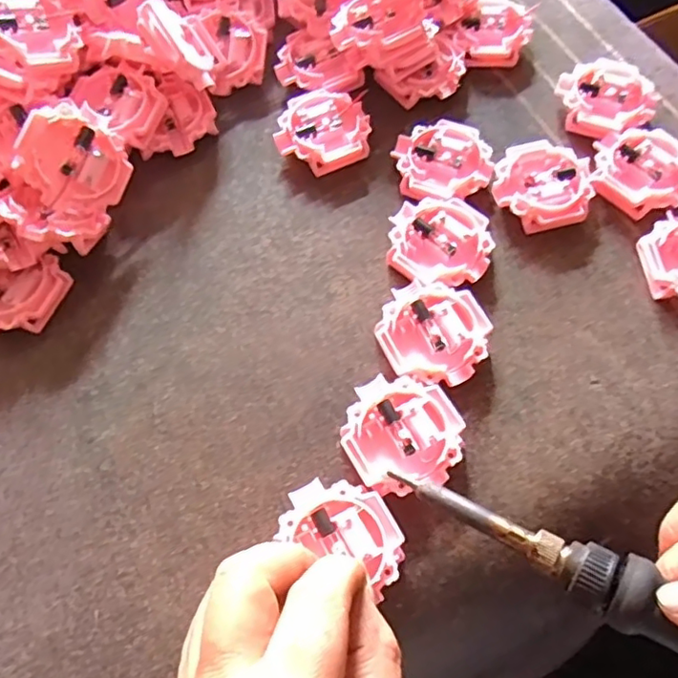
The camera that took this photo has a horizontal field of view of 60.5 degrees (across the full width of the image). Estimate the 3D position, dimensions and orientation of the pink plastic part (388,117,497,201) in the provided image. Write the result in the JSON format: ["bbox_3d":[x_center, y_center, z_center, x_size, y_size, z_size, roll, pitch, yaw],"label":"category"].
[{"bbox_3d":[0.059,-0.100,0.329,0.051,0.015,0.051,-1,67,2],"label":"pink plastic part"}]

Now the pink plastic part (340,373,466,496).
[{"bbox_3d":[0.029,0.043,0.269,0.052,0.016,0.052,-30,69,-10],"label":"pink plastic part"}]

